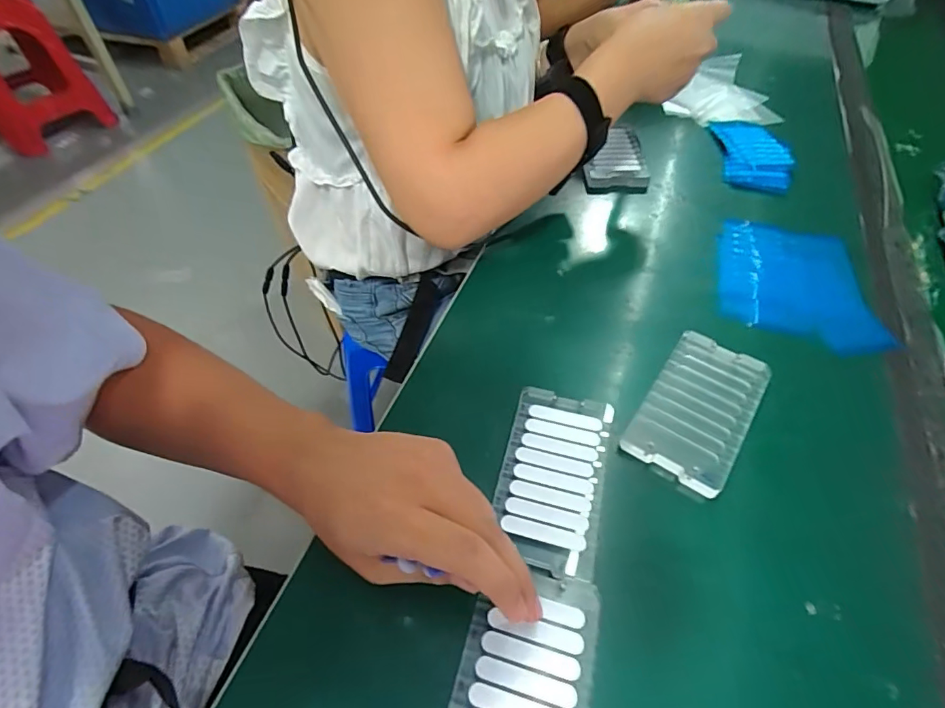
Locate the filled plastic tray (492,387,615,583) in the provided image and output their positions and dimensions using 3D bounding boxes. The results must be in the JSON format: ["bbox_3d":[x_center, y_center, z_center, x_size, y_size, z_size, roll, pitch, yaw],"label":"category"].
[{"bbox_3d":[0.053,0.076,0.318,0.065,0.007,0.122,13,52,10],"label":"filled plastic tray"}]

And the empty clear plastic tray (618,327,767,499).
[{"bbox_3d":[0.164,0.039,0.355,0.068,0.012,0.124,30,57,22],"label":"empty clear plastic tray"}]

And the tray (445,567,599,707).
[{"bbox_3d":[0.023,0.171,0.244,0.066,0.005,0.117,13,52,10],"label":"tray"}]

